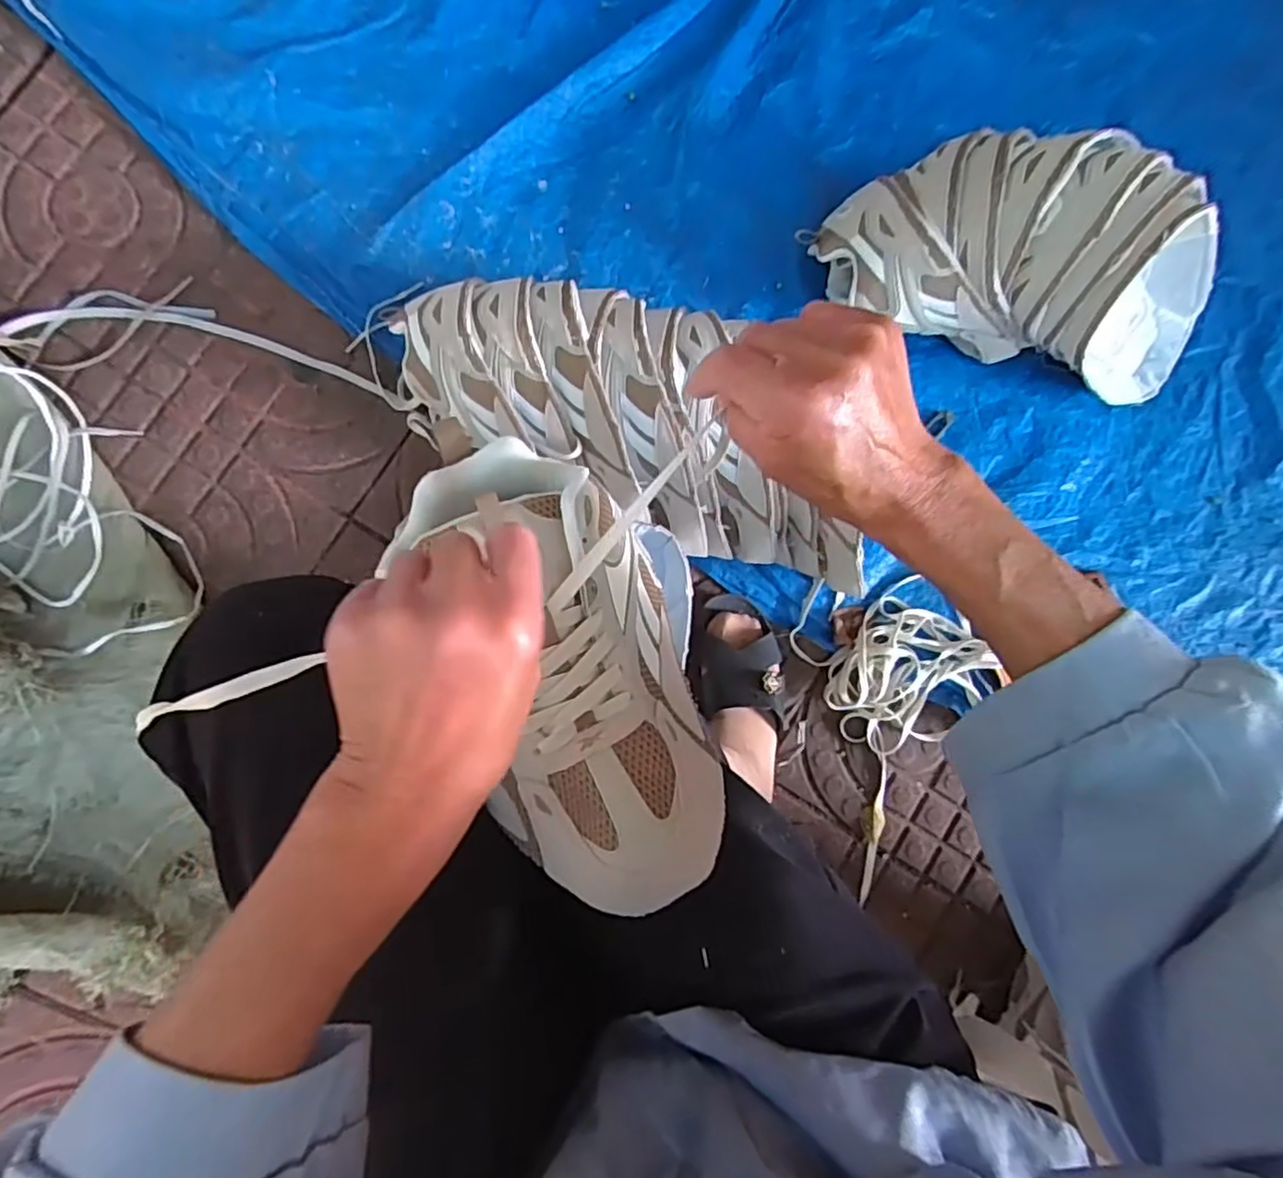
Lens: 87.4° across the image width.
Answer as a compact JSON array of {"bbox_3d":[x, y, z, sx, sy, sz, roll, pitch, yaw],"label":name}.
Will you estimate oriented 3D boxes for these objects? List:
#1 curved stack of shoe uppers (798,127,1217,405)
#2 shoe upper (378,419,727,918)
[{"bbox_3d":[0.390,-0.308,0.647,0.421,0.161,0.163,19,85,-4],"label":"curved stack of shoe uppers"},{"bbox_3d":[-0.036,0.037,0.352,0.129,0.089,0.246,-17,79,-6],"label":"shoe upper"}]

